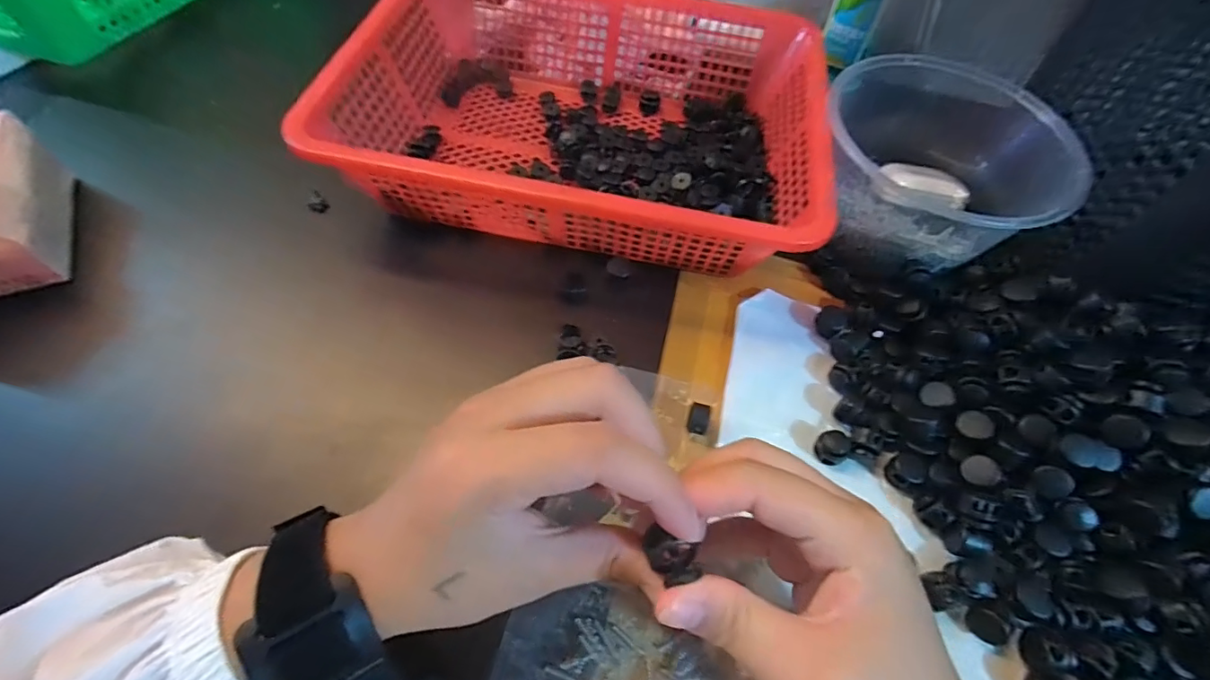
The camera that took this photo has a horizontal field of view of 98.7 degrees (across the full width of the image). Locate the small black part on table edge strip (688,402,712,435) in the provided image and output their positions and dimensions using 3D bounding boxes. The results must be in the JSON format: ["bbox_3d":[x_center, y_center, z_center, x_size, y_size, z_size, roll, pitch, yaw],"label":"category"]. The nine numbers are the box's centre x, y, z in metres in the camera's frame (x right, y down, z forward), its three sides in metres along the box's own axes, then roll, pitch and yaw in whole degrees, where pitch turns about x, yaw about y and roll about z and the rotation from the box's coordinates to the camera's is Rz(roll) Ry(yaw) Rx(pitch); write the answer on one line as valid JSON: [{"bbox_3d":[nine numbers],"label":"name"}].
[{"bbox_3d":[0.050,0.042,0.276,0.010,0.007,0.015,13,59,3],"label":"small black part on table edge strip"}]

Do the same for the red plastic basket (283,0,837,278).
[{"bbox_3d":[-0.013,-0.152,0.354,0.300,0.071,0.225,7,59,0],"label":"red plastic basket"}]

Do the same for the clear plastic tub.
[{"bbox_3d":[0.204,-0.107,0.328,0.135,0.064,0.134,13,59,4],"label":"clear plastic tub"}]

